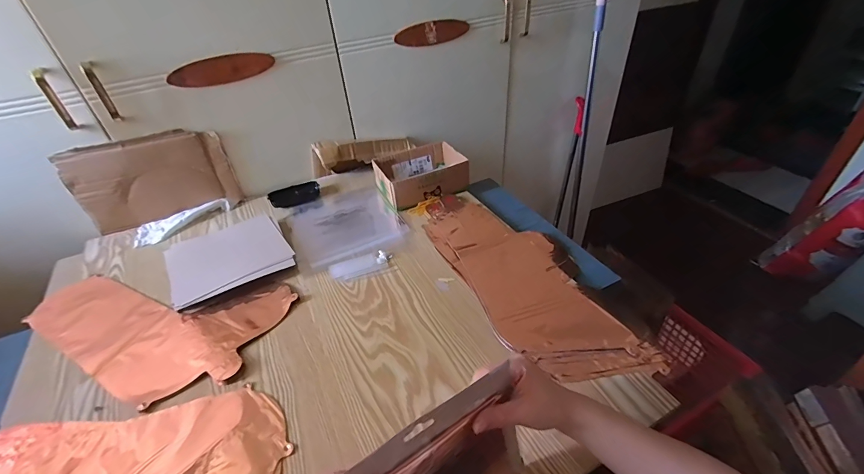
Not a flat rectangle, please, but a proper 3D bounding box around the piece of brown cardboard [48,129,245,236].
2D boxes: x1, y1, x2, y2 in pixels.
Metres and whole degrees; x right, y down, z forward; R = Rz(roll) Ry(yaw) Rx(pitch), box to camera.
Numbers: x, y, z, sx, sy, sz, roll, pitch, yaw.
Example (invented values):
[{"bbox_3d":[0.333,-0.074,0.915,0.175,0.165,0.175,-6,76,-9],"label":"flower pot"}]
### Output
[{"bbox_3d":[-0.554,-0.114,0.767,0.270,0.180,0.024,-21,49,-18],"label":"piece of brown cardboard"}]

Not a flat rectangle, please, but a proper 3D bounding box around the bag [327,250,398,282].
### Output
[{"bbox_3d":[-0.123,0.048,0.670,0.110,0.009,0.055,-14,40,-11],"label":"bag"}]

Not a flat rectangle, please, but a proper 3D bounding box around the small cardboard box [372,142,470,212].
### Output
[{"bbox_3d":[-0.025,-0.140,0.841,0.182,0.059,0.134,-21,42,-19],"label":"small cardboard box"}]

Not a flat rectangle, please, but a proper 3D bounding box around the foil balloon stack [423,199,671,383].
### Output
[{"bbox_3d":[0.156,0.060,0.628,0.199,0.019,0.413,-18,41,-16],"label":"foil balloon stack"}]

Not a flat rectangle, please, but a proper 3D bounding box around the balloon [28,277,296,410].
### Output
[{"bbox_3d":[-0.449,0.130,0.602,0.402,0.010,0.219,9,42,16],"label":"balloon"}]

